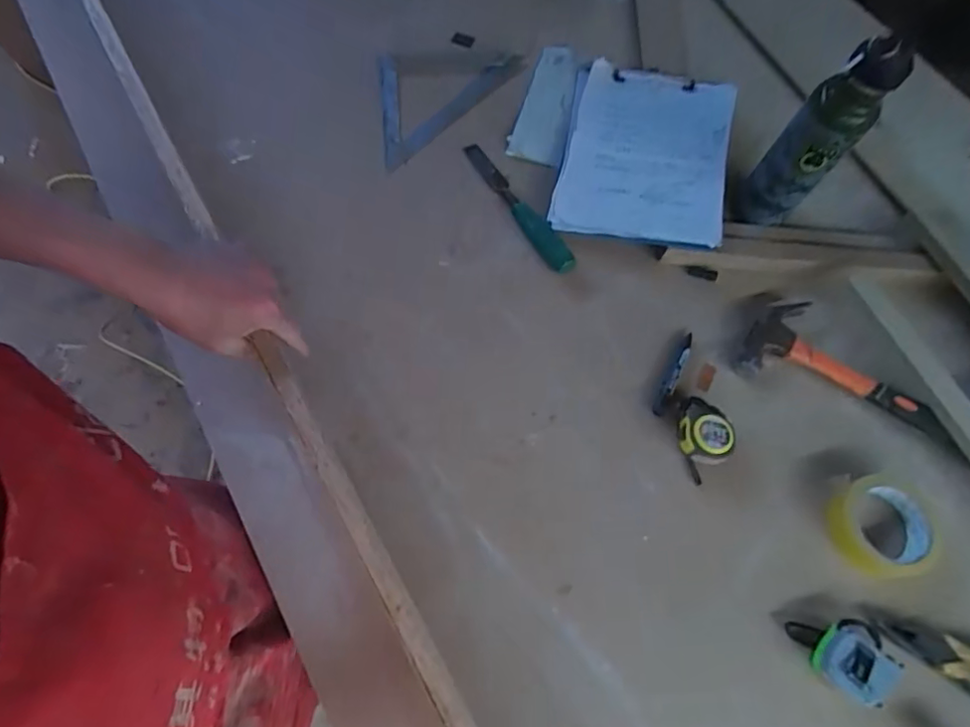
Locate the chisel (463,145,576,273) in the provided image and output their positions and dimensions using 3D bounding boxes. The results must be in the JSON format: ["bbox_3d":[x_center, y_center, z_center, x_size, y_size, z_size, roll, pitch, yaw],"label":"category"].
[{"bbox_3d":[0.045,-0.201,0.712,0.030,0.023,0.231,-33,76,-12],"label":"chisel"}]

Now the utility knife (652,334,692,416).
[{"bbox_3d":[0.217,0.011,0.632,0.016,0.007,0.111,27,73,7],"label":"utility knife"}]

